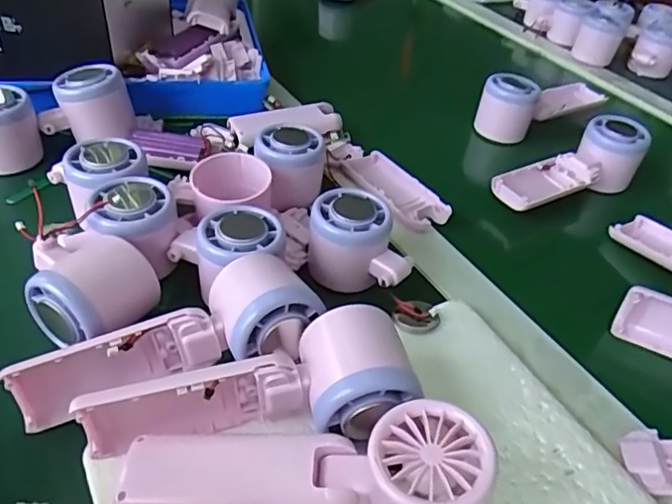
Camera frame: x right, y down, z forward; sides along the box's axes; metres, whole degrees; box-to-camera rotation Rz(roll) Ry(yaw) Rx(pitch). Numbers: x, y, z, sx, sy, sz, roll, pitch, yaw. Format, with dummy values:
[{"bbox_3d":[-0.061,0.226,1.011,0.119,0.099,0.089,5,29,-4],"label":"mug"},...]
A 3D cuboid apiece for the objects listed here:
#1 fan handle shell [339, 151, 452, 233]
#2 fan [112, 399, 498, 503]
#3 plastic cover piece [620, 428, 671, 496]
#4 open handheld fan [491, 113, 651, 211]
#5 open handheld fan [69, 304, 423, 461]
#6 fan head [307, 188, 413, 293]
[{"bbox_3d":[0.049,-0.055,0.495,0.050,0.014,0.106,-23,50,-29],"label":"fan handle shell"},{"bbox_3d":[-0.013,0.099,0.262,0.161,0.059,0.050,8,42,0],"label":"fan"},{"bbox_3d":[0.177,0.116,0.320,0.034,0.008,0.037,6,42,-2],"label":"plastic cover piece"},{"bbox_3d":[0.213,-0.076,0.524,0.160,0.058,0.047,-17,47,-25],"label":"open handheld fan"},{"bbox_3d":[-0.044,0.069,0.289,0.162,0.059,0.058,-15,44,-1],"label":"open handheld fan"},{"bbox_3d":[0.016,-0.009,0.401,0.071,0.047,0.063,6,42,-1],"label":"fan head"}]

